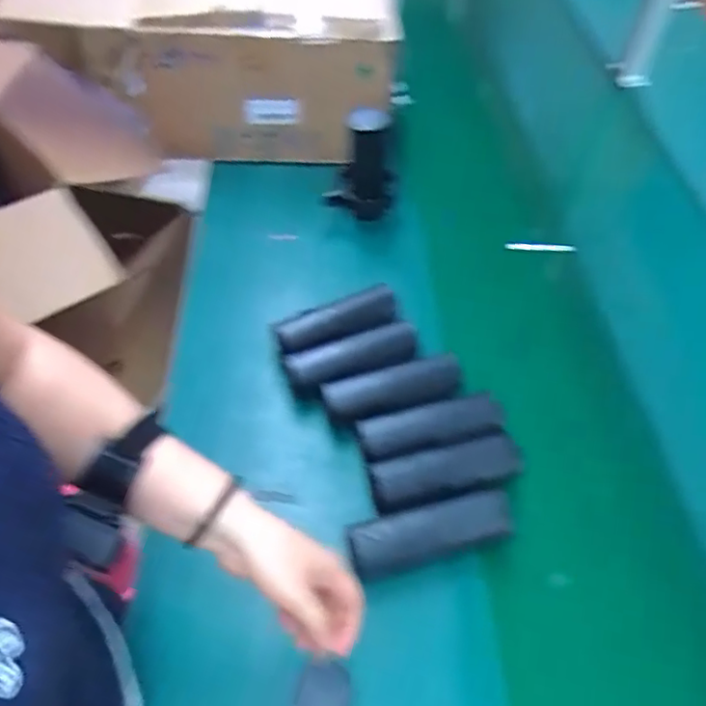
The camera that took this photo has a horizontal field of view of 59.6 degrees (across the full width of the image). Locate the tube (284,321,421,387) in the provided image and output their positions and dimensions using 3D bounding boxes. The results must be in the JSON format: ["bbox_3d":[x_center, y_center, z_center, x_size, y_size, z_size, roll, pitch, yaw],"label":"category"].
[{"bbox_3d":[0.001,0.001,0.746,0.159,0.041,0.036,-13,52,-14],"label":"tube"}]

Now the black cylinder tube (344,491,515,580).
[{"bbox_3d":[0.076,0.179,0.617,0.161,0.054,0.051,-11,51,-12],"label":"black cylinder tube"}]

